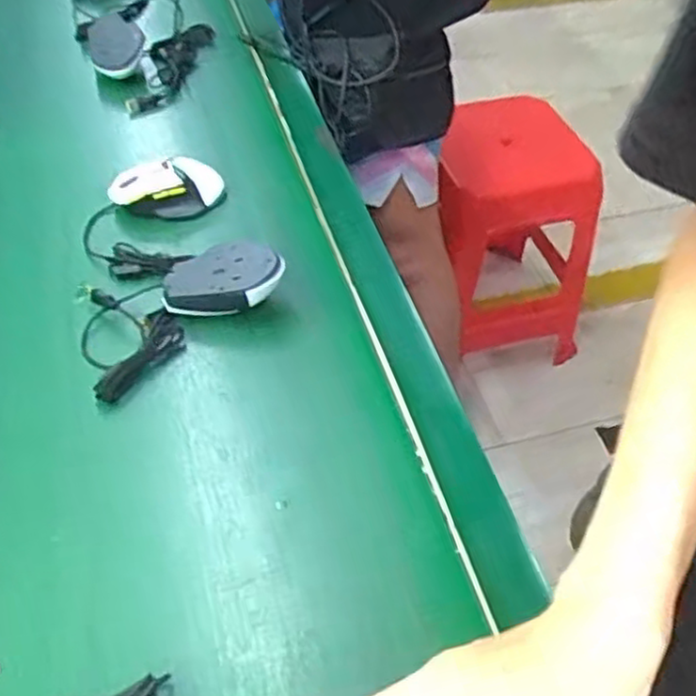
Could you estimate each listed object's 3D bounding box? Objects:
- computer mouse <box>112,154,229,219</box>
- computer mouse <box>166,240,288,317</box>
[{"bbox_3d":[-0.197,-0.177,0.813,0.119,0.043,0.061,-14,51,-18],"label":"computer mouse"},{"bbox_3d":[-0.121,-0.065,0.711,0.116,0.043,0.076,-2,51,-4],"label":"computer mouse"}]

